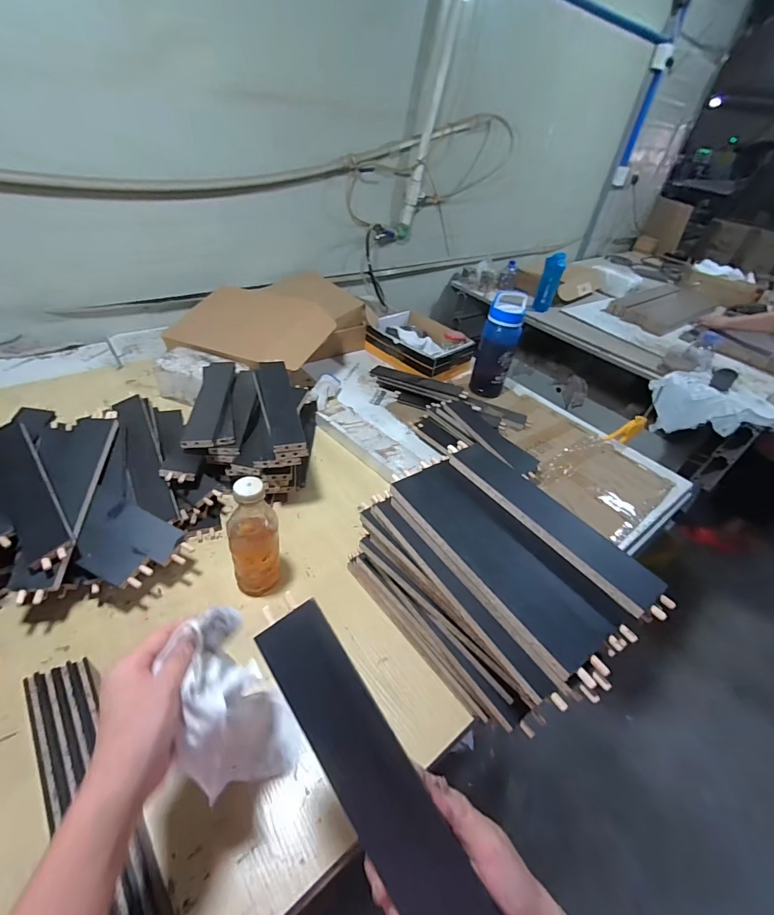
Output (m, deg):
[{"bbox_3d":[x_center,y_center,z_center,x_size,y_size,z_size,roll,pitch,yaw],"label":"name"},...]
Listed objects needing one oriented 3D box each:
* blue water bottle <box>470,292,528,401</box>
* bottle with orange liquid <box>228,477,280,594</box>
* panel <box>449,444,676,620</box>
[{"bbox_3d":[0.313,-0.313,1.154,0.100,0.272,0.085,13,41,6],"label":"blue water bottle"},{"bbox_3d":[-0.192,0.126,0.592,0.072,0.210,0.063,-7,43,-16],"label":"bottle with orange liquid"},{"bbox_3d":[0.199,0.074,0.503,0.059,0.016,0.290,-21,49,-29],"label":"panel"}]

